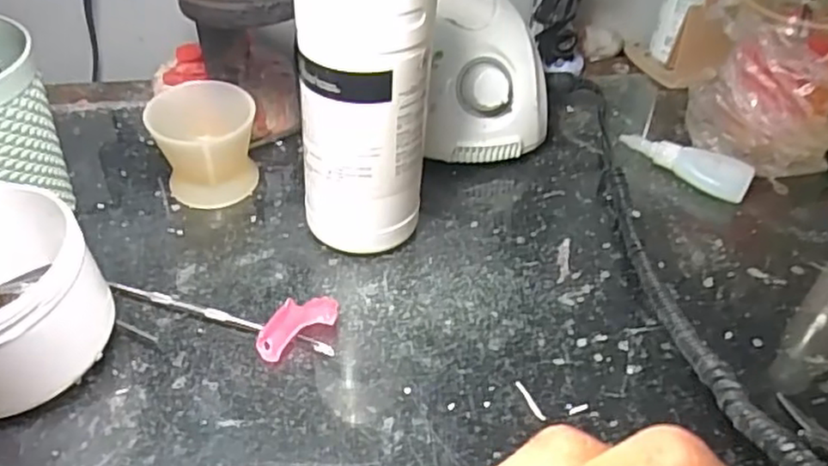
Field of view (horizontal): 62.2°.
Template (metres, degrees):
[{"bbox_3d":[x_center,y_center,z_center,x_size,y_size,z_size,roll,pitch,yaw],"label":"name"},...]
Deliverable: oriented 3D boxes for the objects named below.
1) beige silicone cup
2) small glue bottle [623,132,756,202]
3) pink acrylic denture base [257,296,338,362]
[{"bbox_3d":[-0.128,-0.054,0.423,0.059,0.060,0.049,-11,44,-17],"label":"beige silicone cup"},{"bbox_3d":[0.190,-0.050,0.479,0.086,0.020,0.028,34,49,28],"label":"small glue bottle"},{"bbox_3d":[-0.060,0.046,0.352,0.047,0.012,0.026,-21,48,-26],"label":"pink acrylic denture base"}]

